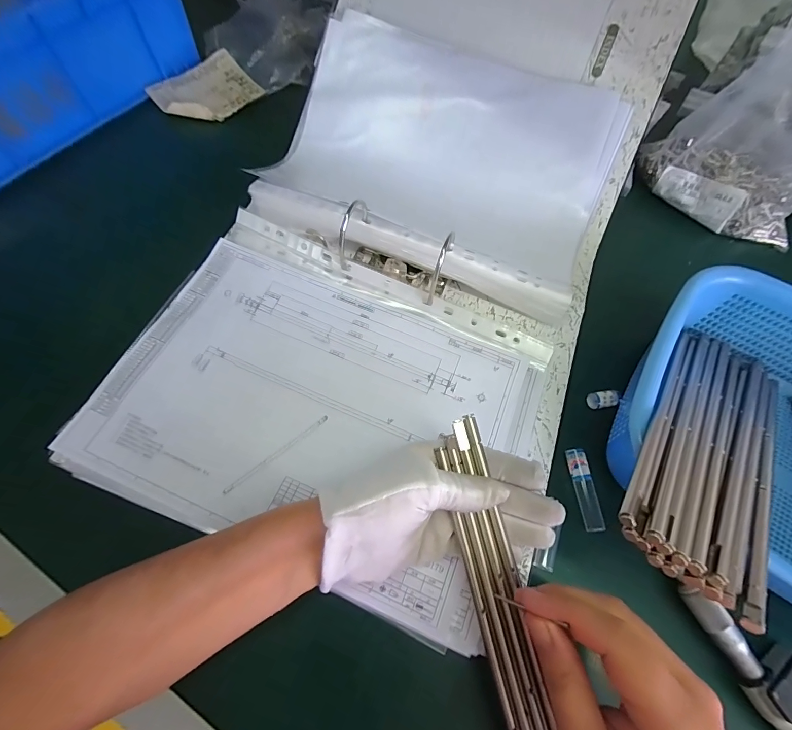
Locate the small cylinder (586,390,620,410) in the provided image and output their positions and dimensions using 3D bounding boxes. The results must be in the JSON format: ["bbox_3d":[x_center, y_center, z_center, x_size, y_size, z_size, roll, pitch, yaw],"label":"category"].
[{"bbox_3d":[0.171,0.028,0.306,0.018,0.017,0.014,-3,67,-5],"label":"small cylinder"}]

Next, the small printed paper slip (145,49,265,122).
[{"bbox_3d":[-0.217,-0.313,0.424,0.106,0.014,0.080,-39,74,-18],"label":"small printed paper slip"}]

